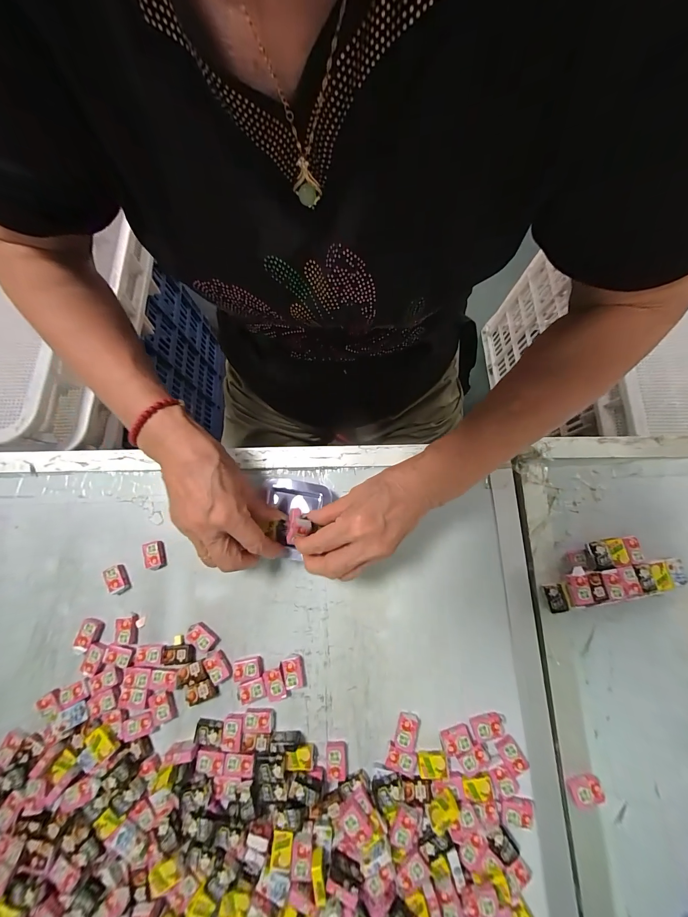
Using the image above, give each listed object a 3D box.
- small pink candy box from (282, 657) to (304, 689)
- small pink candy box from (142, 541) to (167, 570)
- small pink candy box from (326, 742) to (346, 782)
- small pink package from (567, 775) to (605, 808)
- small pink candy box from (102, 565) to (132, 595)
[{"bbox_3d":[-0.048,0.206,0.293,0.018,0.008,0.027,-10,76,-1],"label":"small pink candy box"},{"bbox_3d":[-0.199,0.102,0.321,0.021,0.009,0.028,-16,76,-3],"label":"small pink candy box"},{"bbox_3d":[-0.007,0.272,0.276,0.018,0.007,0.028,2,76,2],"label":"small pink candy box"},{"bbox_3d":[0.210,0.289,0.265,0.027,0.008,0.019,-9,76,-1],"label":"small pink package"},{"bbox_3d":[-0.234,0.125,0.315,0.018,0.008,0.029,-24,76,-5],"label":"small pink candy box"}]

